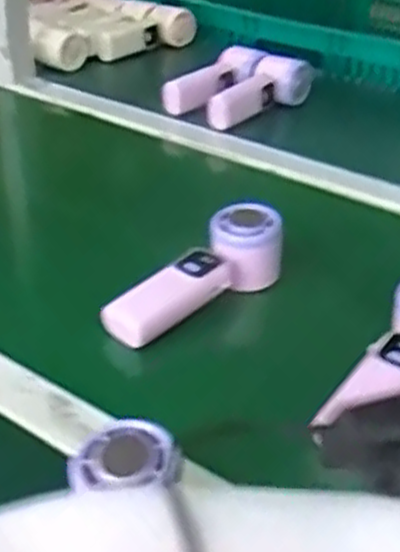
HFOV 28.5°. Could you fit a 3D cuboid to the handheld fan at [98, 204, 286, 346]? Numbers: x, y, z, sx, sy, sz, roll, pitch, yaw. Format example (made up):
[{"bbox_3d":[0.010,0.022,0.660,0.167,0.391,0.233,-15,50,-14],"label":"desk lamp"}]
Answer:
[{"bbox_3d":[-0.004,-0.003,0.626,0.166,0.061,0.045,-24,41,-34],"label":"handheld fan"}]

